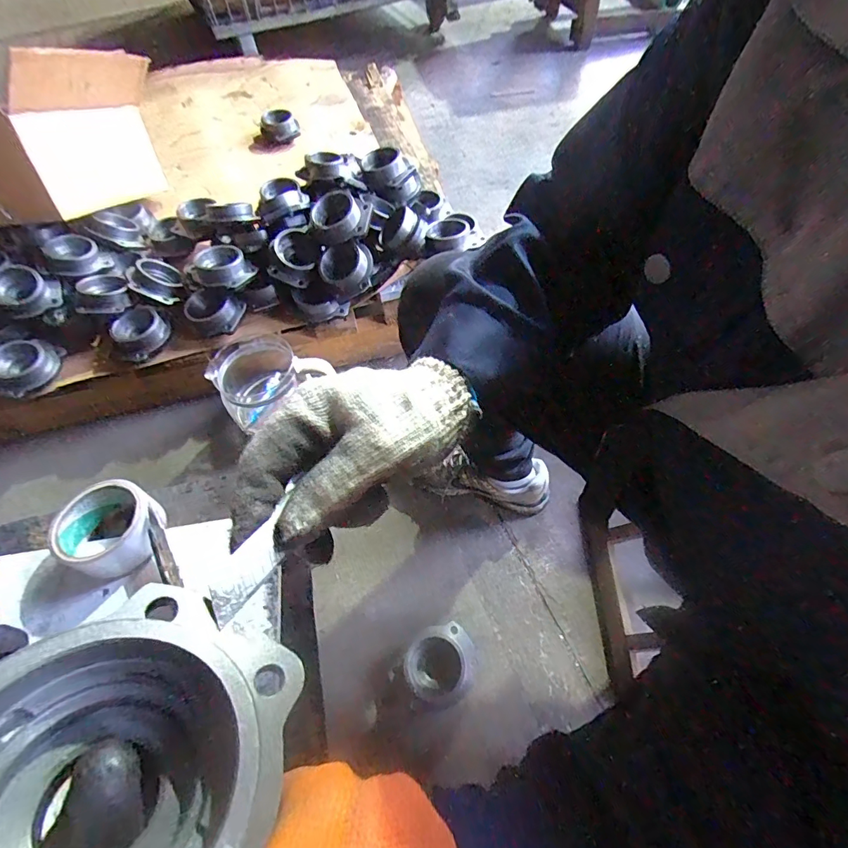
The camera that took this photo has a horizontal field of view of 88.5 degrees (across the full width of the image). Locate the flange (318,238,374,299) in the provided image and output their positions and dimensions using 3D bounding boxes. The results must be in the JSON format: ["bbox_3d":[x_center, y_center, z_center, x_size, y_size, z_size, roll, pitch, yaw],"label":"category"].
[{"bbox_3d":[-0.137,-0.280,0.789,0.098,0.027,0.092,-1,97,-10],"label":"flange"}]

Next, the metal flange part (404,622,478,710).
[{"bbox_3d":[0.024,0.332,0.602,0.100,0.015,0.095,-1,59,2],"label":"metal flange part"}]

